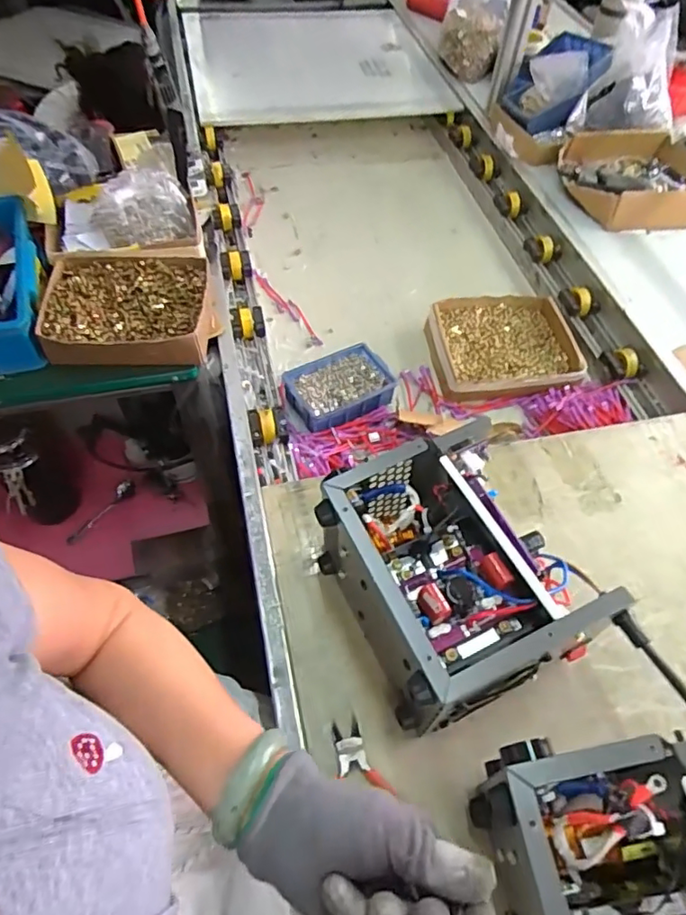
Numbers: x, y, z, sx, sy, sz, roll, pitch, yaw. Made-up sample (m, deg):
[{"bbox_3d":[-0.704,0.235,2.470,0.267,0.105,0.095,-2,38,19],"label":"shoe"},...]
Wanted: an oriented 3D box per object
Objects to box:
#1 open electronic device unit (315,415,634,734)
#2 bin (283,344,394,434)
[{"bbox_3d":[0.099,0.115,0.537,0.187,0.158,0.223,-20,59,-16],"label":"open electronic device unit"},{"bbox_3d":[-0.005,-0.101,0.844,0.151,0.048,0.102,-25,60,-19],"label":"bin"}]

